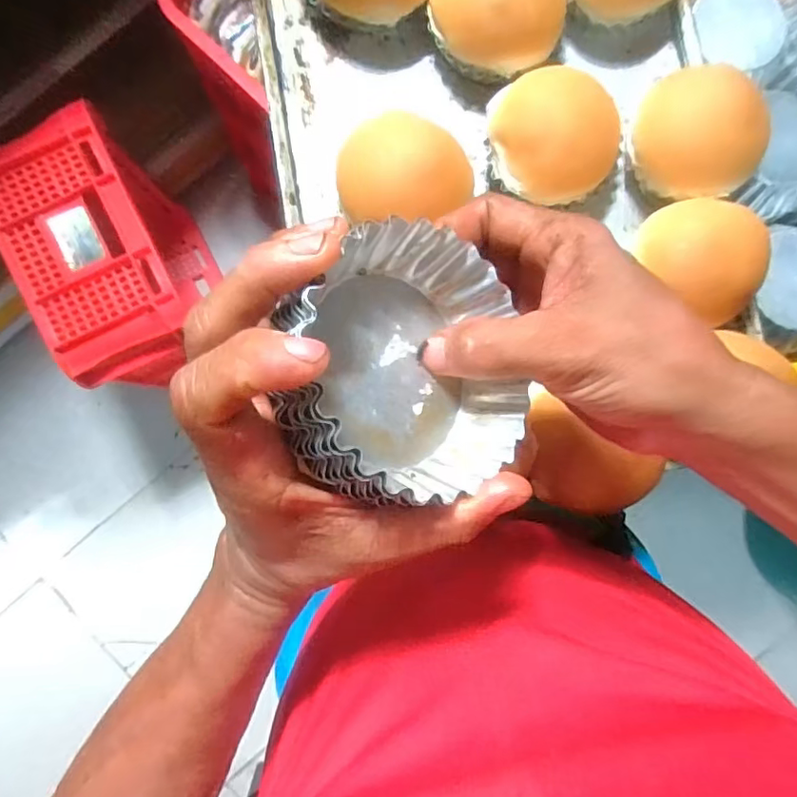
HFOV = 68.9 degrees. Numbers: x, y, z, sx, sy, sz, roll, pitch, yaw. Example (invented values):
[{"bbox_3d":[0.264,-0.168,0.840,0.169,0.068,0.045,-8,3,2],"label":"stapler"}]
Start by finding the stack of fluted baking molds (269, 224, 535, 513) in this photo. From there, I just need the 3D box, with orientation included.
[{"bbox_3d":[-0.005,-0.011,0.235,0.101,0.065,0.102,0,82,-37],"label":"stack of fluted baking molds"}]

